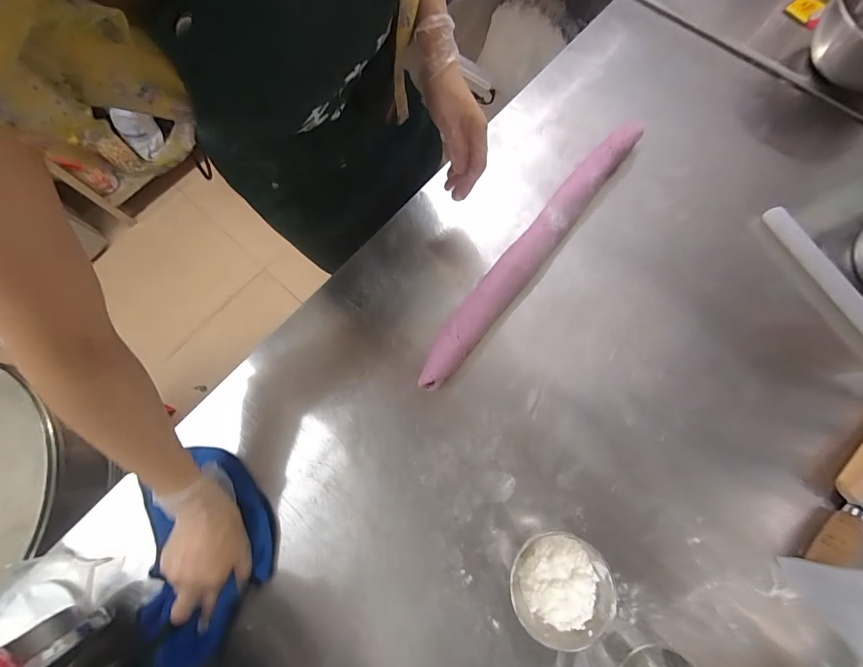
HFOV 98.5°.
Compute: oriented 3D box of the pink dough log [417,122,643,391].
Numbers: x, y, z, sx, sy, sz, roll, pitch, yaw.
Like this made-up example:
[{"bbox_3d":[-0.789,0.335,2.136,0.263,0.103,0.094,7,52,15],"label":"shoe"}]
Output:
[{"bbox_3d":[0.146,-0.126,0.546,0.054,0.050,0.511,39,79,11],"label":"pink dough log"}]

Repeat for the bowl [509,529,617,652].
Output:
[{"bbox_3d":[0.146,0.291,0.432,0.108,0.048,0.110,0,74,2],"label":"bowl"}]

